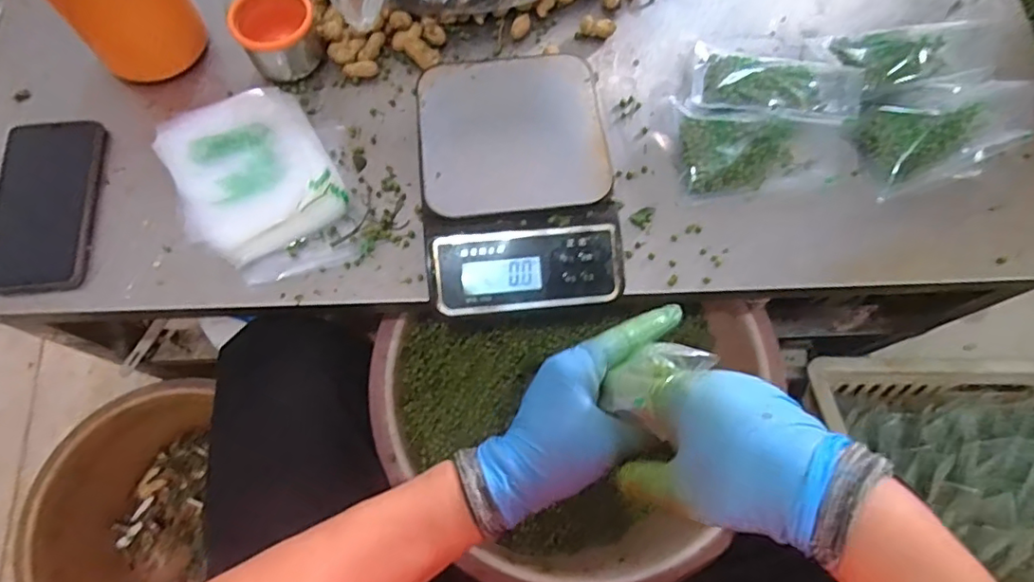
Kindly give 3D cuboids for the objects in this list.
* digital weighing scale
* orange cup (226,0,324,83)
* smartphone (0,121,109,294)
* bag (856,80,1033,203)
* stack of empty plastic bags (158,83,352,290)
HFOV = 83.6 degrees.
[{"bbox_3d":[0.001,-0.091,0.466,0.151,0.064,0.209,-6,69,-3],"label":"digital weighing scale"},{"bbox_3d":[-0.212,-0.228,0.514,0.069,0.057,0.069,0,69,-1],"label":"orange cup"},{"bbox_3d":[-0.388,-0.070,0.473,0.076,0.010,0.151,-6,69,-3],"label":"smartphone"},{"bbox_3d":[0.369,-0.148,0.503,0.144,0.042,0.091,-17,70,-7],"label":"bag"},{"bbox_3d":[-0.219,-0.093,0.482,0.122,0.027,0.187,-29,72,-11],"label":"stack of empty plastic bags"}]

